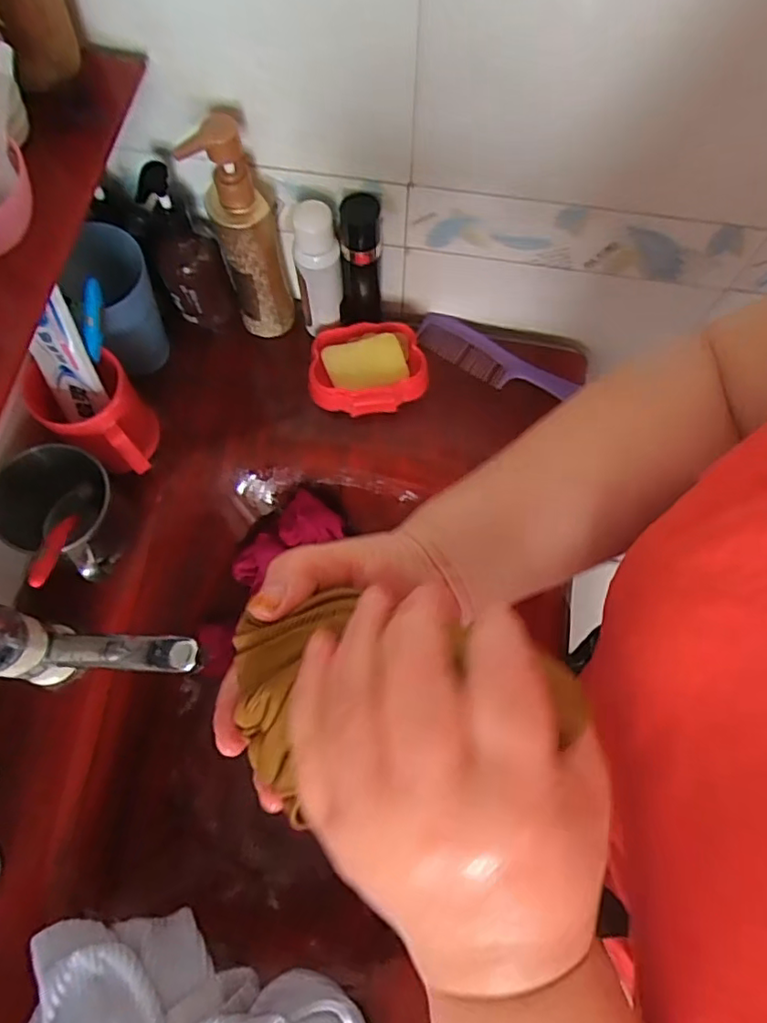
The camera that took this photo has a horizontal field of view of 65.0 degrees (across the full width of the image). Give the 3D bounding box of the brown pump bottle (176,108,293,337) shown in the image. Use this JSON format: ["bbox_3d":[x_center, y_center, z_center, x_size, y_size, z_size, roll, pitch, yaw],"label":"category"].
[{"bbox_3d":[-0.125,-0.250,0.551,0.059,0.219,0.056,-11,72,-4],"label":"brown pump bottle"}]

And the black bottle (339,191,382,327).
[{"bbox_3d":[-0.023,-0.233,0.594,0.042,0.164,0.045,-2,71,-1],"label":"black bottle"}]

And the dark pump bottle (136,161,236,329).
[{"bbox_3d":[-0.185,-0.238,0.566,0.062,0.164,0.047,-27,73,-9],"label":"dark pump bottle"}]

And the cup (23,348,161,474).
[{"bbox_3d":[-0.257,-0.086,0.549,0.075,0.089,0.080,-1,71,0],"label":"cup"}]

